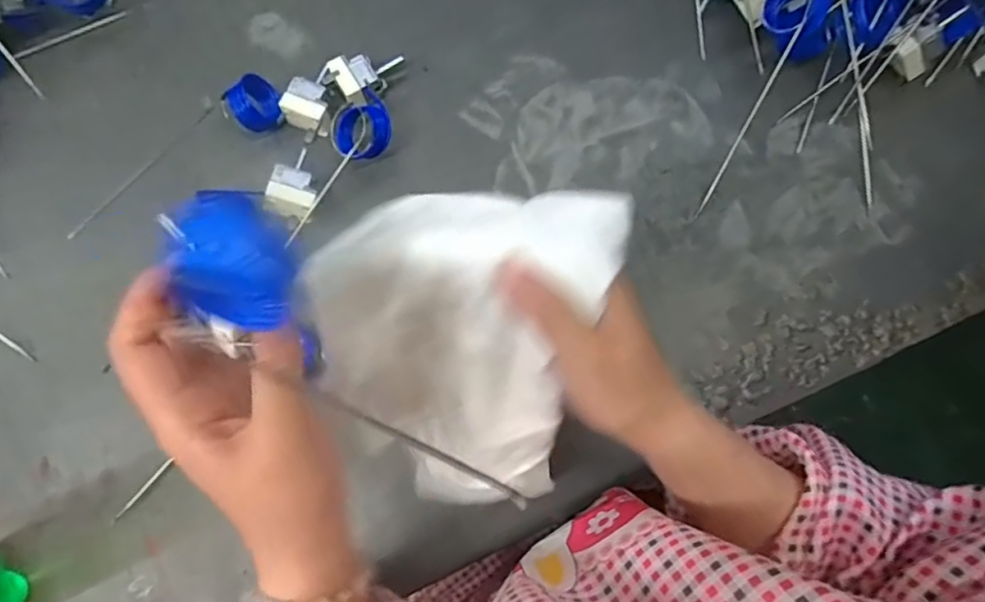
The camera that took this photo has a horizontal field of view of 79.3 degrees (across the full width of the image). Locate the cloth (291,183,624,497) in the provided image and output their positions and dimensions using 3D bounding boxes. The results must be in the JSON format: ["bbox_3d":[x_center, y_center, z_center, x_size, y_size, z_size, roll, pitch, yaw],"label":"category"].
[{"bbox_3d":[-0.029,0.021,0.304,0.153,0.184,0.040,16,34,5],"label":"cloth"}]

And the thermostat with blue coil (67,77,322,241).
[{"bbox_3d":[-0.237,-0.127,0.474,0.217,0.031,0.064,-21,77,-4],"label":"thermostat with blue coil"}]

